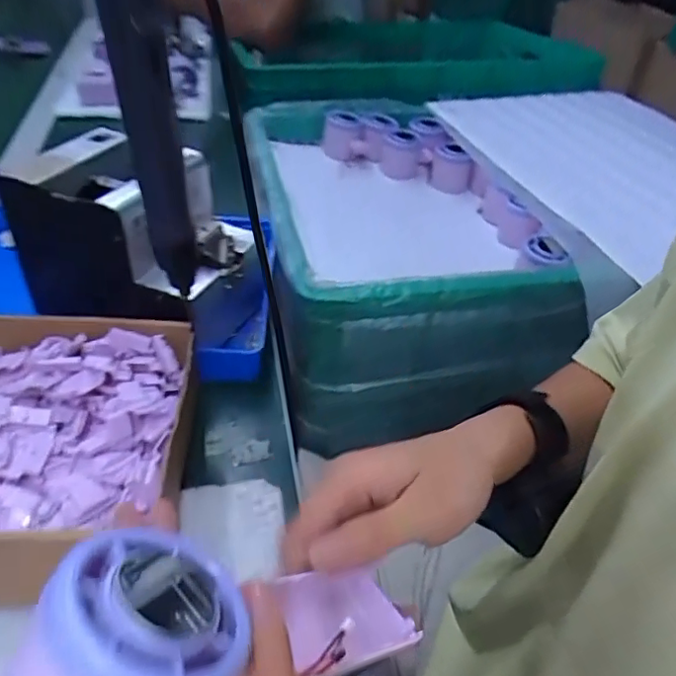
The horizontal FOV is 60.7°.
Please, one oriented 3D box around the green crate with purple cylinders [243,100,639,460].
[{"bbox_3d":[0.069,-0.125,0.782,0.315,0.218,0.477,-4,41,-11],"label":"green crate with purple cylinders"}]

